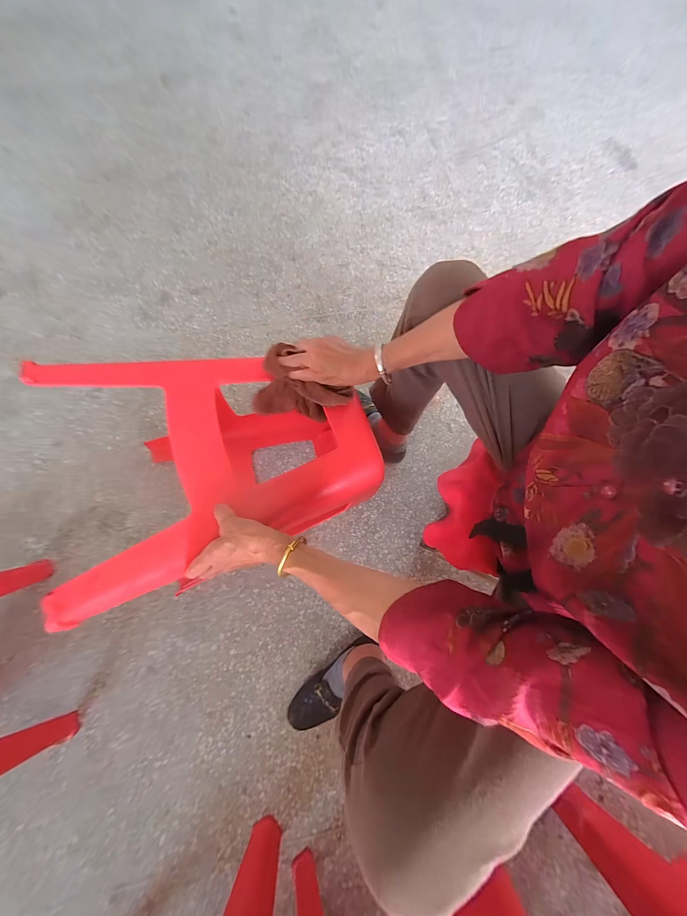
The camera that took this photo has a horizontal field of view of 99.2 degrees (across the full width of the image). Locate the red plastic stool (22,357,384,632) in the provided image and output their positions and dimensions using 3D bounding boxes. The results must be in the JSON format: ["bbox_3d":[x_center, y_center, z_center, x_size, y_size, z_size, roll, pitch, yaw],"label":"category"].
[{"bbox_3d":[-0.213,0.004,0.583,0.425,0.370,0.343,-25,76,-8],"label":"red plastic stool"}]

